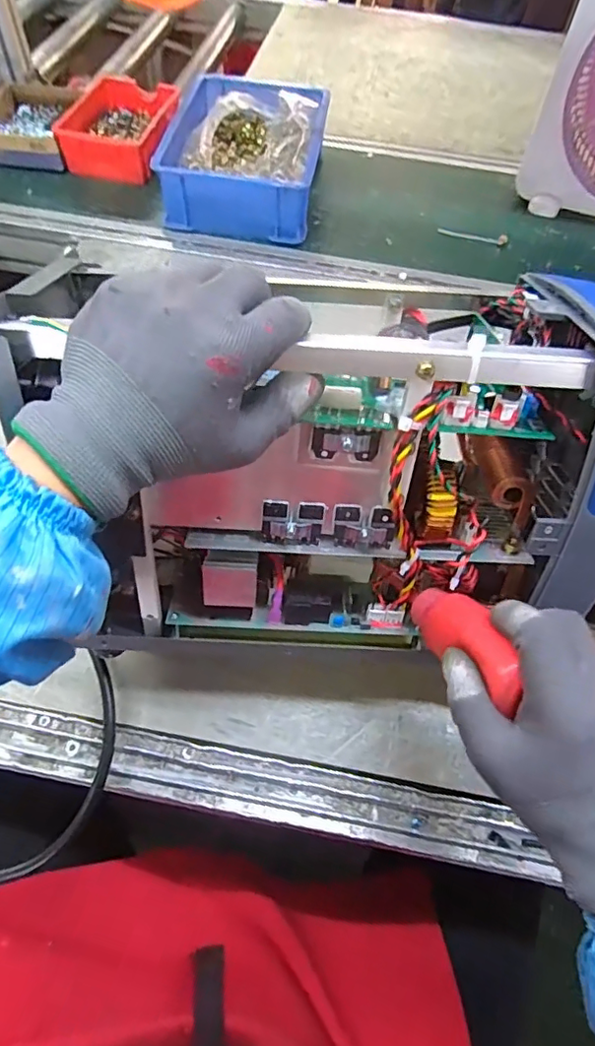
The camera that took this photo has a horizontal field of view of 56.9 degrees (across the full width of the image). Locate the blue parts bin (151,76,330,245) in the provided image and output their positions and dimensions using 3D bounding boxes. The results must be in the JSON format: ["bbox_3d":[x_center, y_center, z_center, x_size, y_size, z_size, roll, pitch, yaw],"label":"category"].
[{"bbox_3d":[-0.072,-0.541,0.808,0.207,0.112,0.279,8,58,2],"label":"blue parts bin"}]

